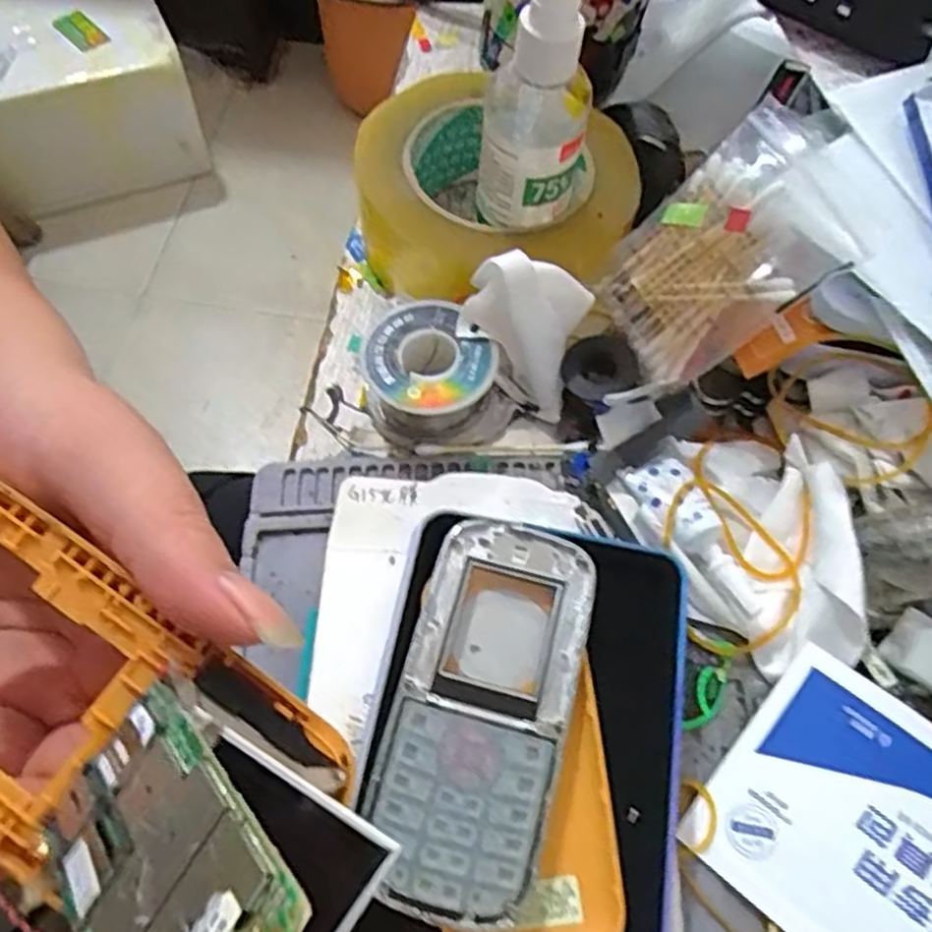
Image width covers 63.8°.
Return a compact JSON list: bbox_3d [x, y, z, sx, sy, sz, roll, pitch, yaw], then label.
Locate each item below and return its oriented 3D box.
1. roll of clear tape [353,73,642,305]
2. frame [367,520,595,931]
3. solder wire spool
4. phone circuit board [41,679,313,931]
[{"bbox_3d":[0.014,-0.123,0.333,0.120,0.049,0.112,1,62,-3],"label":"roll of clear tape"},{"bbox_3d":[0.006,0.076,0.238,0.052,0.014,0.118,16,63,5],"label":"frame"},{"bbox_3d":[-0.013,-0.034,0.302,0.049,0.029,0.053,1,62,-3],"label":"solder wire spool"},{"bbox_3d":[-0.048,0.062,0.116,0.062,0.004,0.033,25,77,48],"label":"phone circuit board"}]

